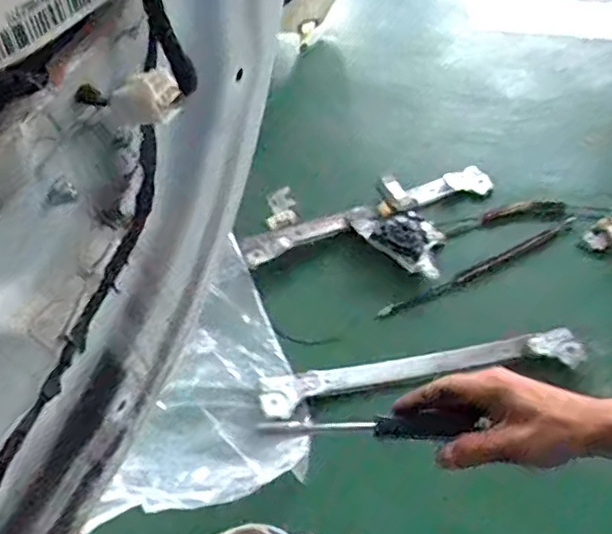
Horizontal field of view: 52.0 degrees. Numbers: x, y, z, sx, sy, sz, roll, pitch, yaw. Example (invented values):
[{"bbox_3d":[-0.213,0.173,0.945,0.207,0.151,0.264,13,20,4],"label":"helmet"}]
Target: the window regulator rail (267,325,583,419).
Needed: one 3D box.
[{"bbox_3d":[0.183,0.153,0.936,0.500,0.024,0.055,-8,55,-11],"label":"window regulator rail"}]

